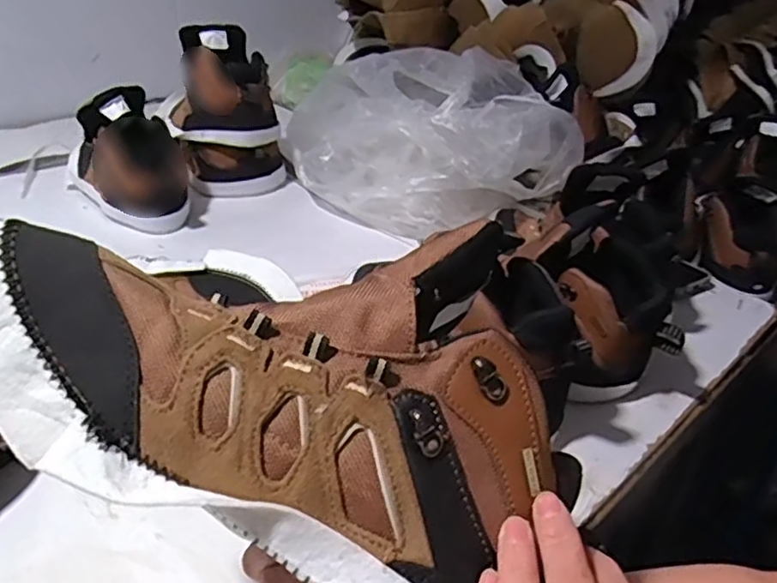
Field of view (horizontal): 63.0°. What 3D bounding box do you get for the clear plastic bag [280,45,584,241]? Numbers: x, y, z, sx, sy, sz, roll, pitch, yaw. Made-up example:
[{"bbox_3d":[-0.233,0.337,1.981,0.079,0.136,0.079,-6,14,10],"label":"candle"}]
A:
[{"bbox_3d":[0.037,-0.236,0.949,0.291,0.183,0.460,-20,40,-32],"label":"clear plastic bag"}]

